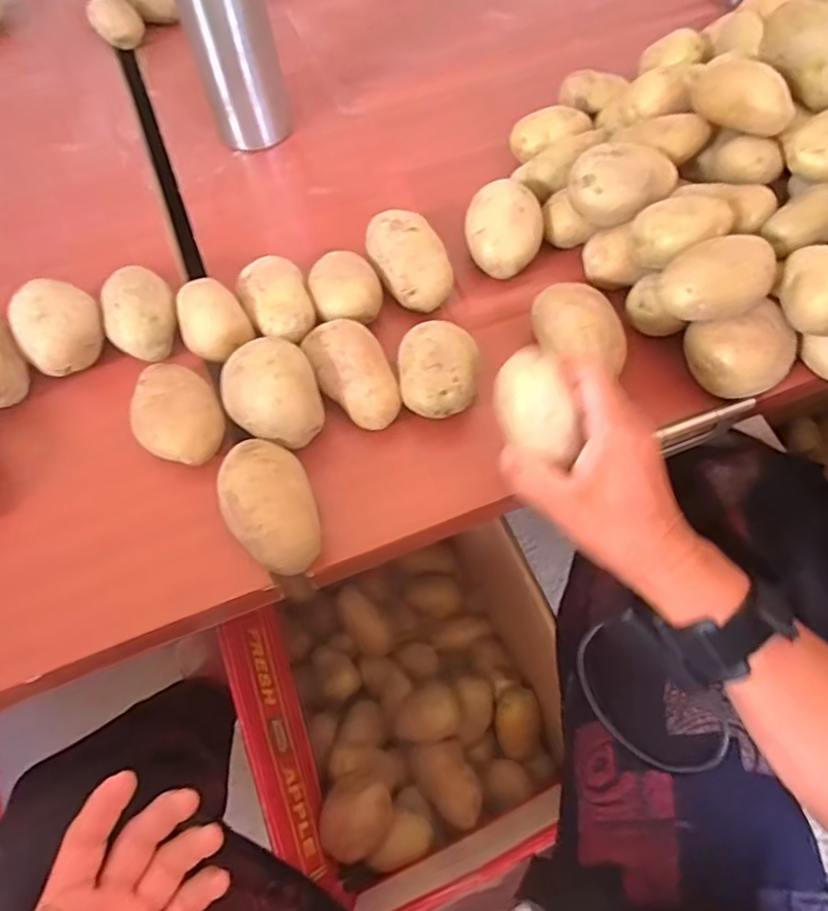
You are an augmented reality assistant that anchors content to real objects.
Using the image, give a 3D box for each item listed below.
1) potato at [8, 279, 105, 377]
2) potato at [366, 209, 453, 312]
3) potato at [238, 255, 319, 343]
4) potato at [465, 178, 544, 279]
[{"bbox_3d":[-0.255,-0.089,0.449,0.053,0.060,0.057,-1,63,1],"label":"potato"},{"bbox_3d":[-0.003,-0.148,0.485,0.054,0.046,0.079,-13,63,-5],"label":"potato"},{"bbox_3d":[-0.102,-0.110,0.471,0.048,0.040,0.075,-20,64,-8],"label":"potato"},{"bbox_3d":[0.070,-0.173,0.486,0.057,0.063,0.057,-1,63,1],"label":"potato"}]

